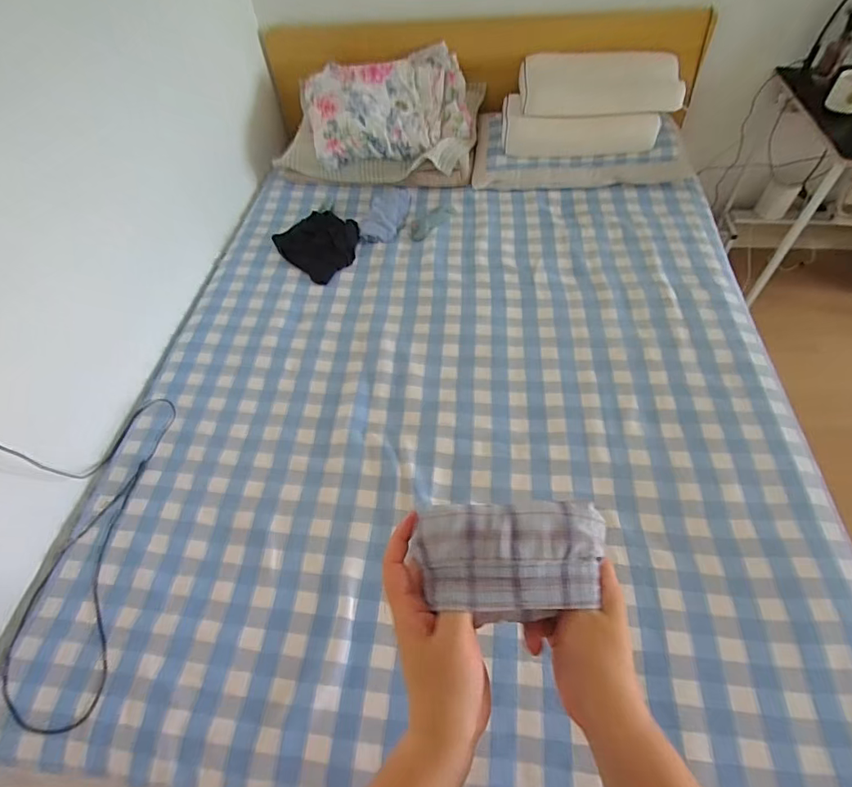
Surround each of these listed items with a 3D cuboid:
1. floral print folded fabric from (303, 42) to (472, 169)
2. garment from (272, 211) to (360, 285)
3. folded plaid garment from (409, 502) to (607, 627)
[{"bbox_3d":[-0.137,-0.963,1.594,0.561,0.130,0.447,1,73,-5],"label":"floral print folded fabric"},{"bbox_3d":[-0.322,-0.468,1.435,0.276,0.041,0.238,37,65,27],"label":"garment"},{"bbox_3d":[0.066,0.119,0.347,0.137,0.037,0.076,-6,54,1],"label":"folded plaid garment"}]

